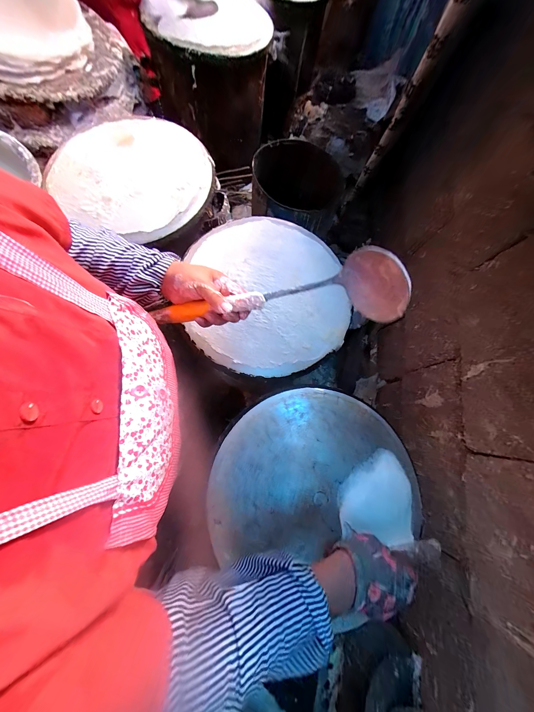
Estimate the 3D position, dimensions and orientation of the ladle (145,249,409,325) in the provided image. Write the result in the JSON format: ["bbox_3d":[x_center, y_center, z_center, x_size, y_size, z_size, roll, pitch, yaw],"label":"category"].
[{"bbox_3d":[-0.001,-0.074,0.317,0.341,0.085,0.072,-4,75,9],"label":"ladle"}]

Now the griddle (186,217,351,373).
[{"bbox_3d":[0.002,-0.142,0.507,0.321,0.032,0.351,1,76,-5],"label":"griddle"}]

